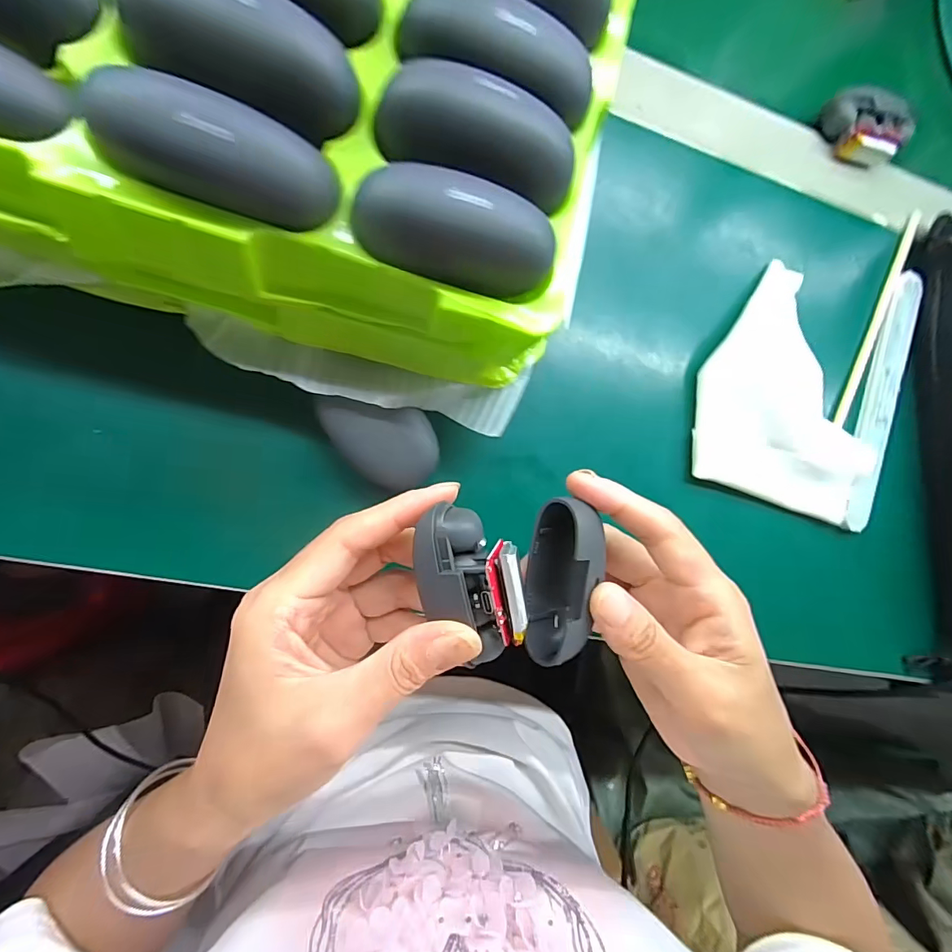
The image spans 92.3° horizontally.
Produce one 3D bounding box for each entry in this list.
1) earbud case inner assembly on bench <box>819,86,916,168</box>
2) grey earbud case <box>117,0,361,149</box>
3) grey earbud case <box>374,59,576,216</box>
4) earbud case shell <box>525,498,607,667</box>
[{"bbox_3d":[0.250,-0.224,0.293,0.049,0.024,0.038,-4,91,-13],"label":"earbud case inner assembly on bench"},{"bbox_3d":[-0.065,-0.122,0.133,0.060,0.023,0.026,11,88,-22],"label":"grey earbud case"},{"bbox_3d":[0.002,-0.112,0.149,0.066,0.027,0.023,9,88,-13],"label":"grey earbud case"},{"bbox_3d":[0.038,0.043,0.193,0.027,0.027,0.067,4,102,-10],"label":"earbud case shell"}]

